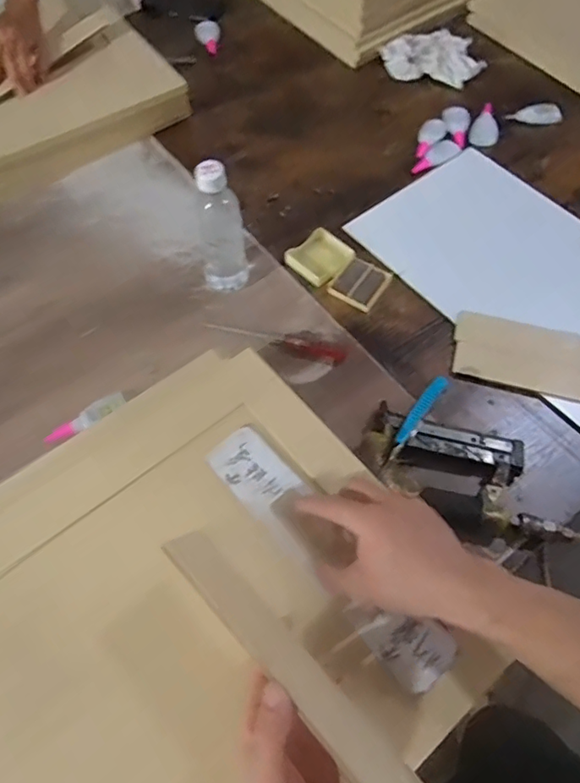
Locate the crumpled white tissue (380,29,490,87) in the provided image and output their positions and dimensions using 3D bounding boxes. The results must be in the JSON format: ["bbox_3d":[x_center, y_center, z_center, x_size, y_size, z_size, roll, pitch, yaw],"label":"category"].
[{"bbox_3d":[0.271,-0.635,1.001,0.191,0.039,0.110,9,63,2],"label":"crumpled white tissue"}]

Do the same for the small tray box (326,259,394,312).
[{"bbox_3d":[0.102,-0.156,0.773,0.068,0.014,0.083,33,67,15],"label":"small tray box"}]

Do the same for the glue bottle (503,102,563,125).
[{"bbox_3d":[0.439,-0.498,0.952,0.108,0.021,0.030,-3,62,-3],"label":"glue bottle"}]

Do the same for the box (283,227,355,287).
[{"bbox_3d":[0.046,-0.204,0.794,0.081,0.026,0.077,-37,69,-18],"label":"box"}]

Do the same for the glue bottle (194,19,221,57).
[{"bbox_3d":[-0.162,-0.701,1.053,0.048,0.036,0.081,-9,63,-6],"label":"glue bottle"}]

